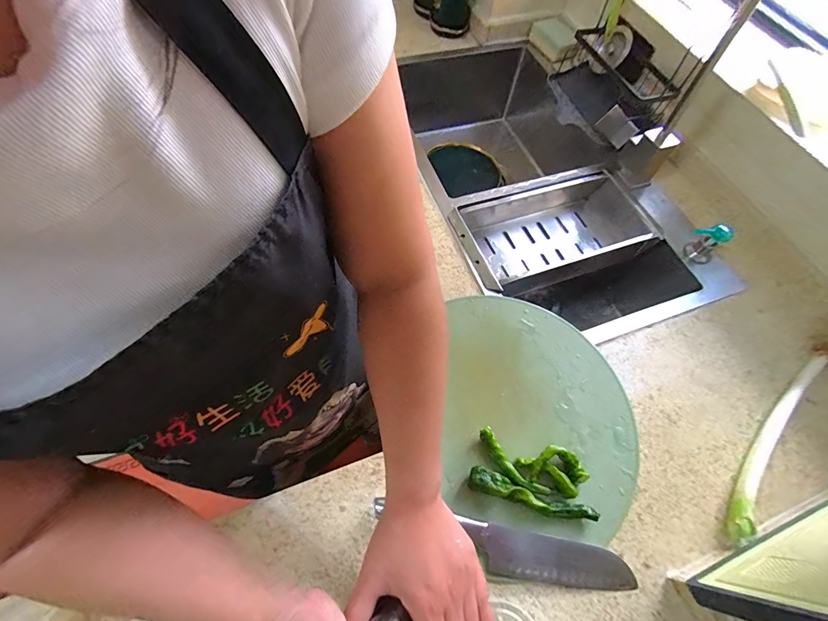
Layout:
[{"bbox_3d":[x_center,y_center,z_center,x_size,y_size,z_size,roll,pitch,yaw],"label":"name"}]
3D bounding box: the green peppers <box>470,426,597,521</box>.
[{"bbox_3d":[0.142,0.196,0.453,0.144,0.023,0.073,15,61,4],"label":"green peppers"}]

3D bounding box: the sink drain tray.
[{"bbox_3d":[0.237,-0.140,0.690,0.343,0.080,0.189,-18,64,-13],"label":"sink drain tray"}]

